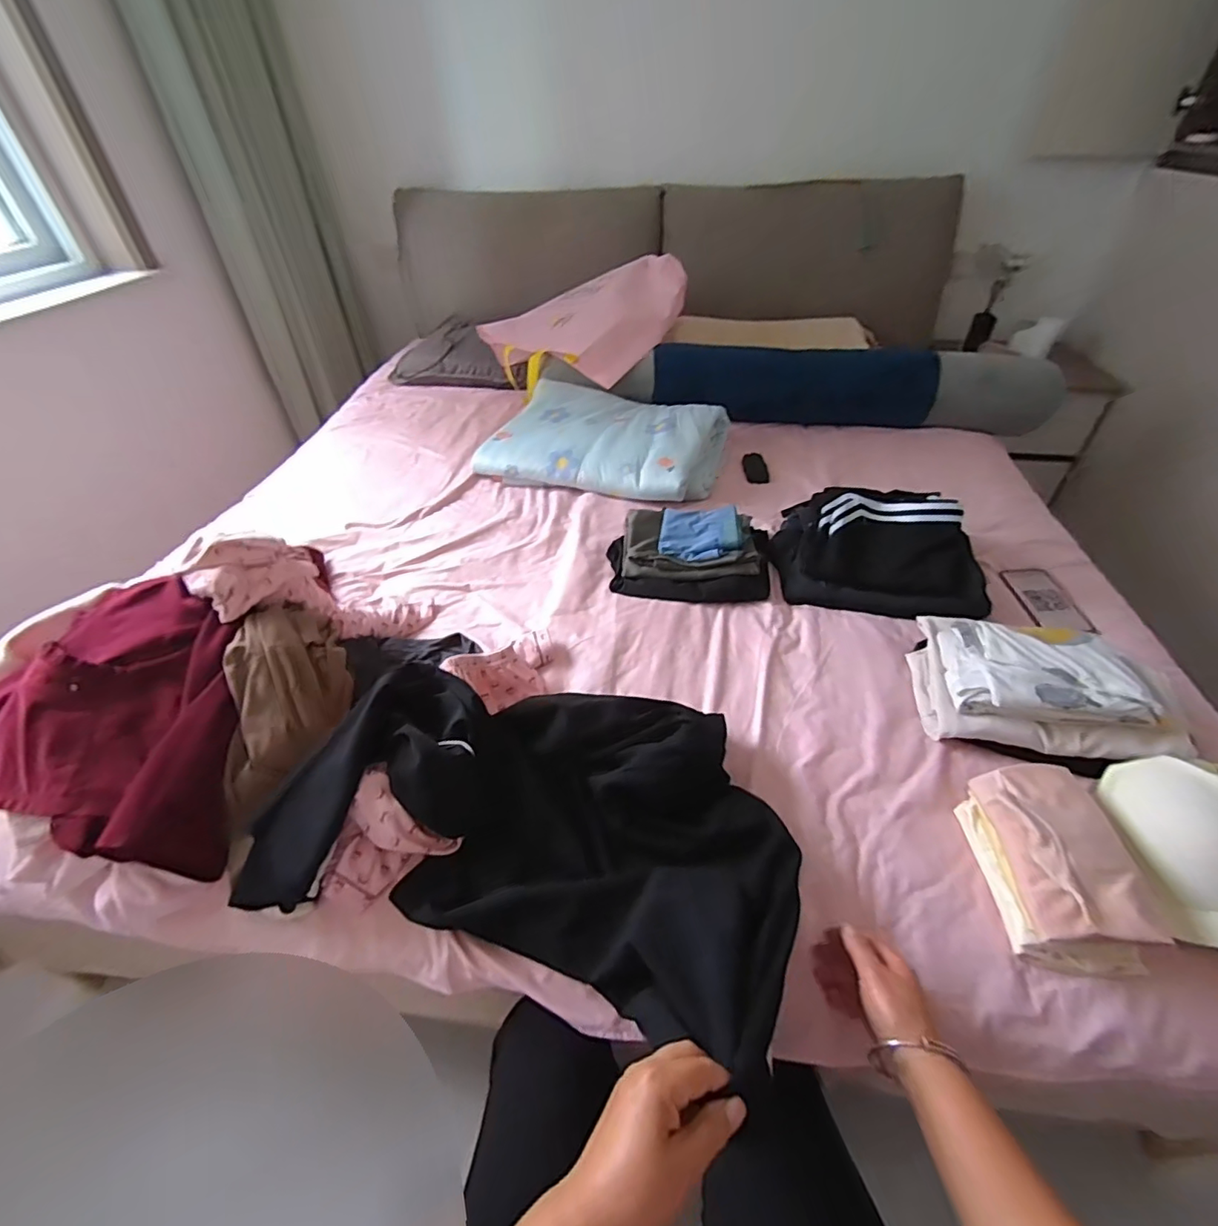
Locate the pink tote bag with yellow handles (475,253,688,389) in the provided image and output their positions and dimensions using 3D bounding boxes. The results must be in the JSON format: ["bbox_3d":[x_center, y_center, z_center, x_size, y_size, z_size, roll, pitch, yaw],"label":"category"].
[{"bbox_3d":[-0.053,-0.754,1.510,0.572,0.095,0.387,-17,66,7],"label":"pink tote bag with yellow handles"}]

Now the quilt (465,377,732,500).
[{"bbox_3d":[-0.013,-0.407,1.310,0.537,0.097,0.345,12,45,15],"label":"quilt"}]

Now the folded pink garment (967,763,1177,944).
[{"bbox_3d":[0.484,0.247,0.598,0.107,0.045,0.190,4,43,5],"label":"folded pink garment"}]

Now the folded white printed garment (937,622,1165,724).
[{"bbox_3d":[0.573,0.079,0.744,0.218,0.048,0.153,11,44,13],"label":"folded white printed garment"}]

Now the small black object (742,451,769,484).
[{"bbox_3d":[0.343,-0.337,1.307,0.057,0.011,0.101,-6,58,2],"label":"small black object"}]

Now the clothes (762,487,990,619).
[{"bbox_3d":[0.463,-0.122,0.969,0.343,0.116,0.244,15,46,18],"label":"clothes"}]

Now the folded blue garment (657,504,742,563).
[{"bbox_3d":[0.165,-0.149,1.011,0.141,0.029,0.141,6,44,7],"label":"folded blue garment"}]

